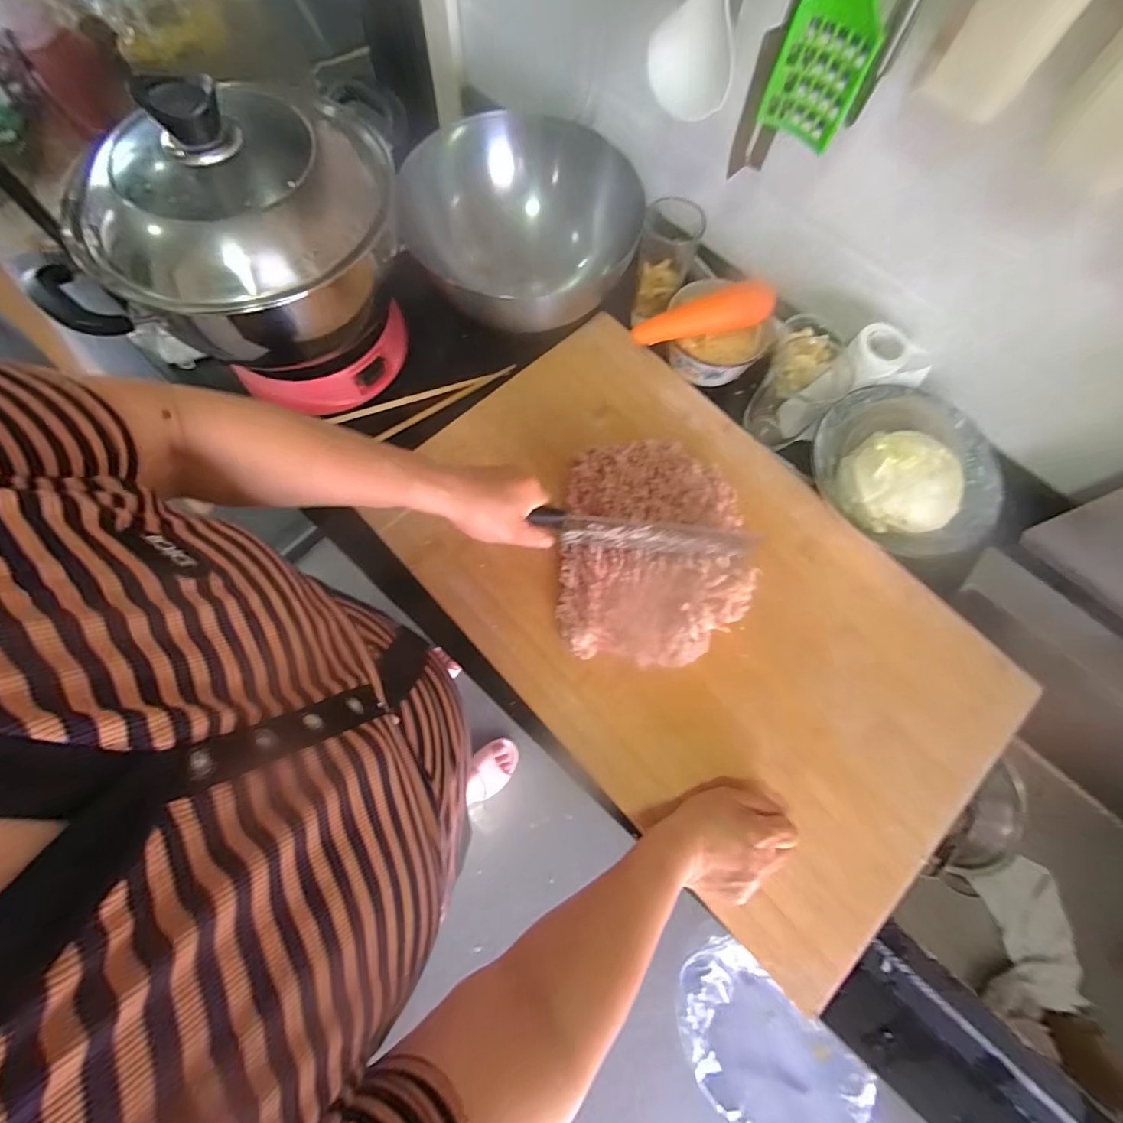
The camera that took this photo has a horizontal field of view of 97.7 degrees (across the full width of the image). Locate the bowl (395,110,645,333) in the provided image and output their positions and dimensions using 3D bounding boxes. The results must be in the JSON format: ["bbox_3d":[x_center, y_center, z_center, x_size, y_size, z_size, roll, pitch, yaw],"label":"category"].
[{"bbox_3d":[-0.040,-0.397,0.562,0.230,0.081,0.246,1,72,-2],"label":"bowl"}]

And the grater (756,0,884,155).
[{"bbox_3d":[0.195,-0.382,0.335,0.063,0.160,0.021,22,73,5],"label":"grater"}]

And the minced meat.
[{"bbox_3d":[0.097,-0.013,0.515,0.186,0.037,0.231,4,72,-1],"label":"minced meat"}]

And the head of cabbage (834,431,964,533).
[{"bbox_3d":[0.343,-0.079,0.496,0.078,0.070,0.105,-26,75,-10],"label":"head of cabbage"}]

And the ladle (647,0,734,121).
[{"bbox_3d":[0.110,-0.436,0.354,0.066,0.179,0.037,13,72,2],"label":"ladle"}]

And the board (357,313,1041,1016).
[{"bbox_3d":[0.129,0.037,0.517,0.386,0.019,0.631,-42,78,-13],"label":"board"}]

